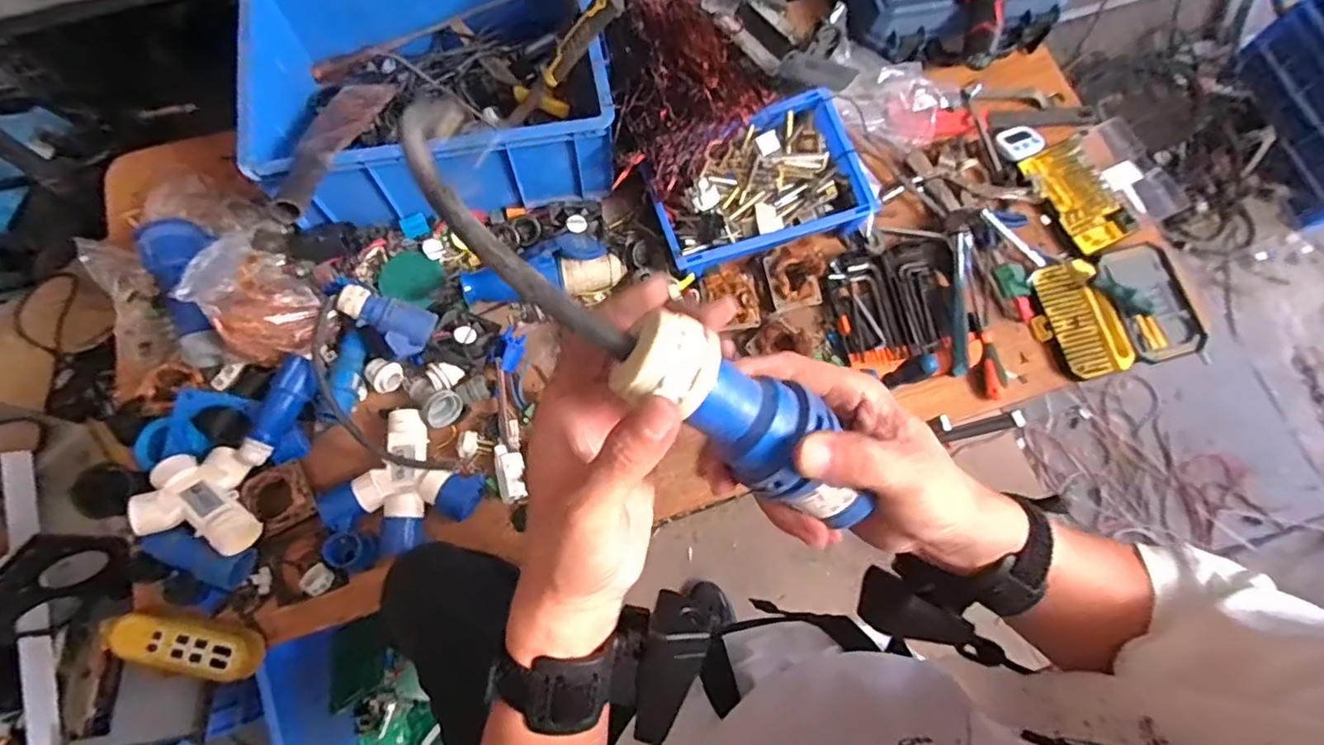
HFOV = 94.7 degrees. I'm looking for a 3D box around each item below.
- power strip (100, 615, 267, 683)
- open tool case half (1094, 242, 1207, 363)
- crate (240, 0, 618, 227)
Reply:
[{"bbox_3d":[-0.584,0.334,0.749,0.172,0.033,0.057,11,71,2],"label":"power strip"},{"bbox_3d":[0.760,-0.111,0.954,0.128,0.031,0.182,-11,72,-6],"label":"open tool case half"},{"bbox_3d":[-0.335,-0.428,0.912,0.482,0.164,0.406,-9,72,-5],"label":"crate"}]

